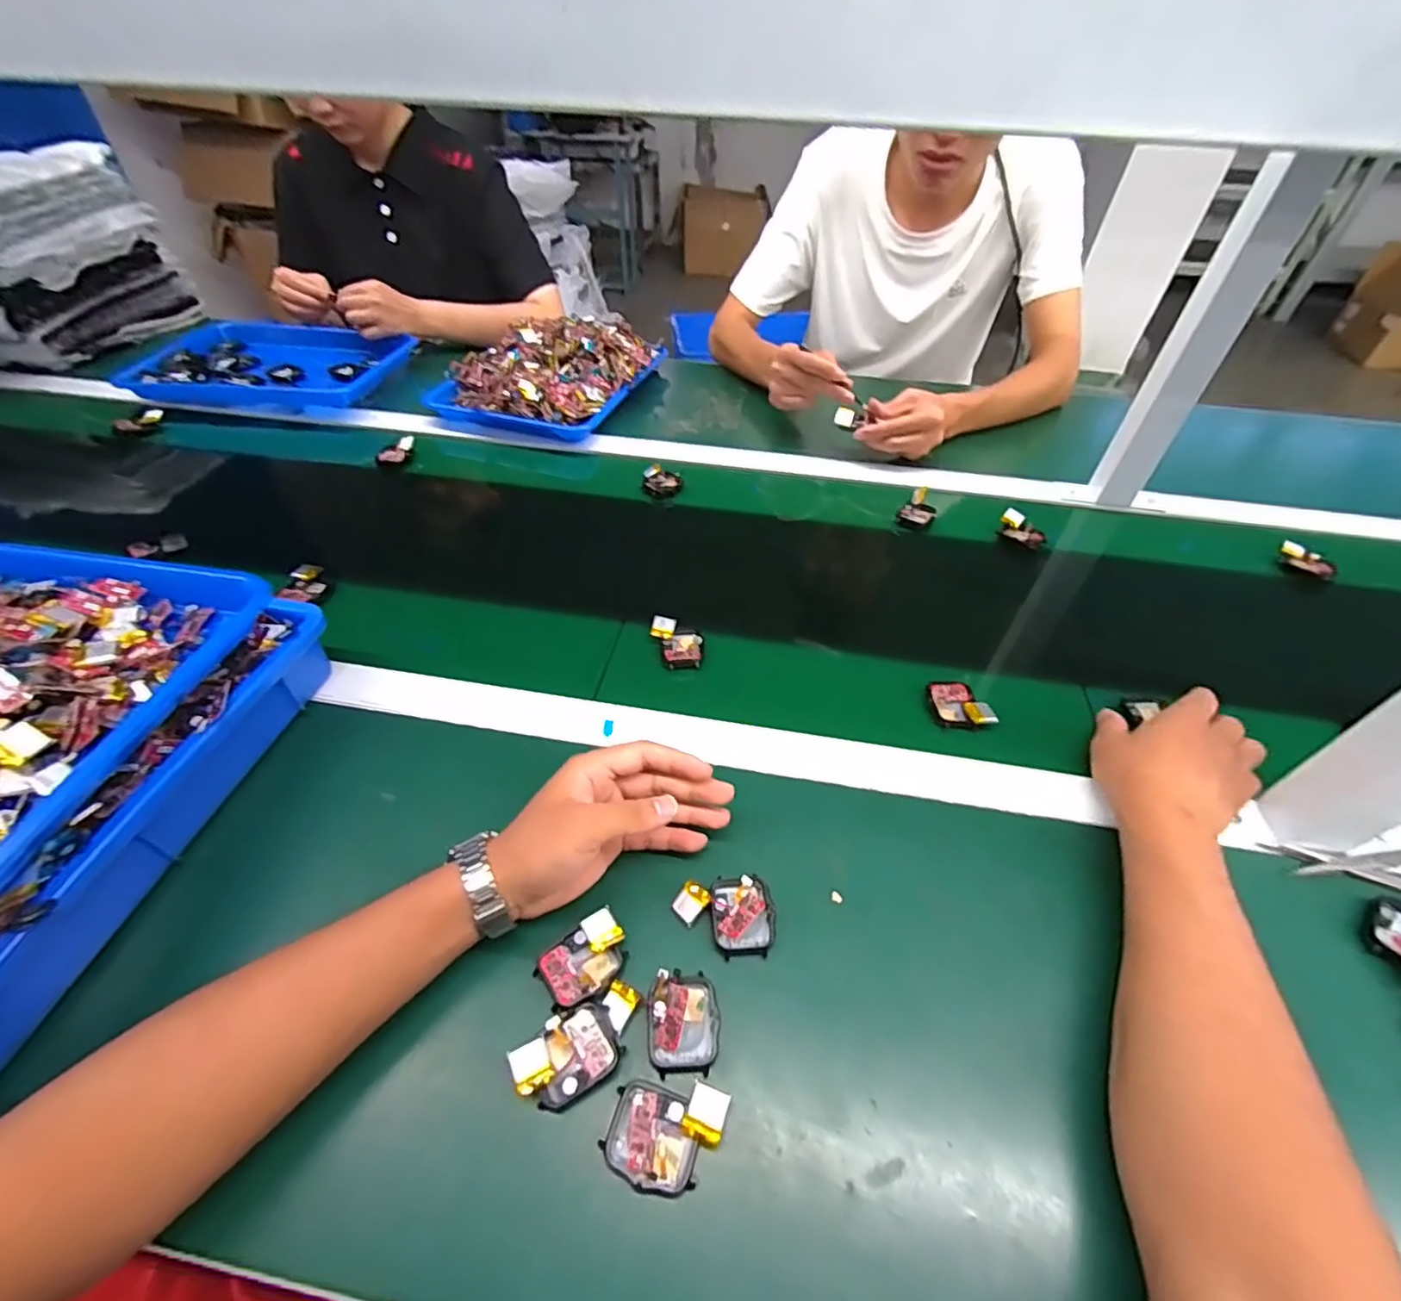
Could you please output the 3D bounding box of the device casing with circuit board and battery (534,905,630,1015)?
[{"bbox_3d":[-0.066,0.178,0.345,0.049,0.012,0.038,-28,52,-27],"label":"device casing with circuit board and battery"}]

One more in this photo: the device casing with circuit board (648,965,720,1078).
[{"bbox_3d":[-0.009,0.202,0.328,0.038,0.020,0.046,0,45,-3],"label":"device casing with circuit board"}]

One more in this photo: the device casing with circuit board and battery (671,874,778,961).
[{"bbox_3d":[0.016,0.163,0.372,0.059,0.010,0.045,-4,45,-7],"label":"device casing with circuit board and battery"}]

